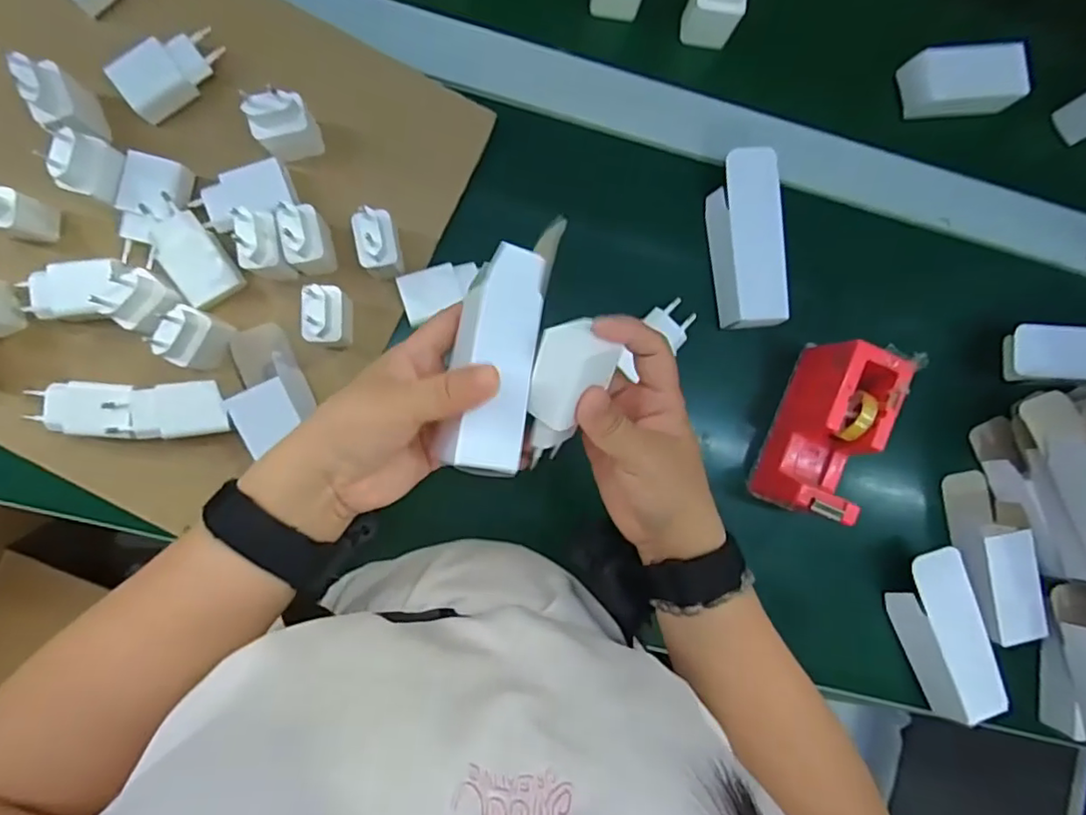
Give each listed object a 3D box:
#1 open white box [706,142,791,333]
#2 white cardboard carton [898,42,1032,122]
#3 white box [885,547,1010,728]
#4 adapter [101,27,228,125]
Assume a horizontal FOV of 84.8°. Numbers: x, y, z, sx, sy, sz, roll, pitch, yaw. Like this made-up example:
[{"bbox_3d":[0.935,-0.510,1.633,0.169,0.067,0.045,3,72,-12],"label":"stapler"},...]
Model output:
[{"bbox_3d":[0.164,-0.132,0.473,0.048,0.035,0.134,-8,90,-6],"label":"open white box"},{"bbox_3d":[0.359,-0.280,0.510,0.090,0.033,0.050,-10,90,-6],"label":"white cardboard carton"},{"bbox_3d":[0.329,0.184,0.487,0.054,0.031,0.136,-19,91,-6],"label":"white box"},{"bbox_3d":[-0.274,-0.250,0.441,0.077,0.032,0.037,-40,93,-5],"label":"adapter"}]

